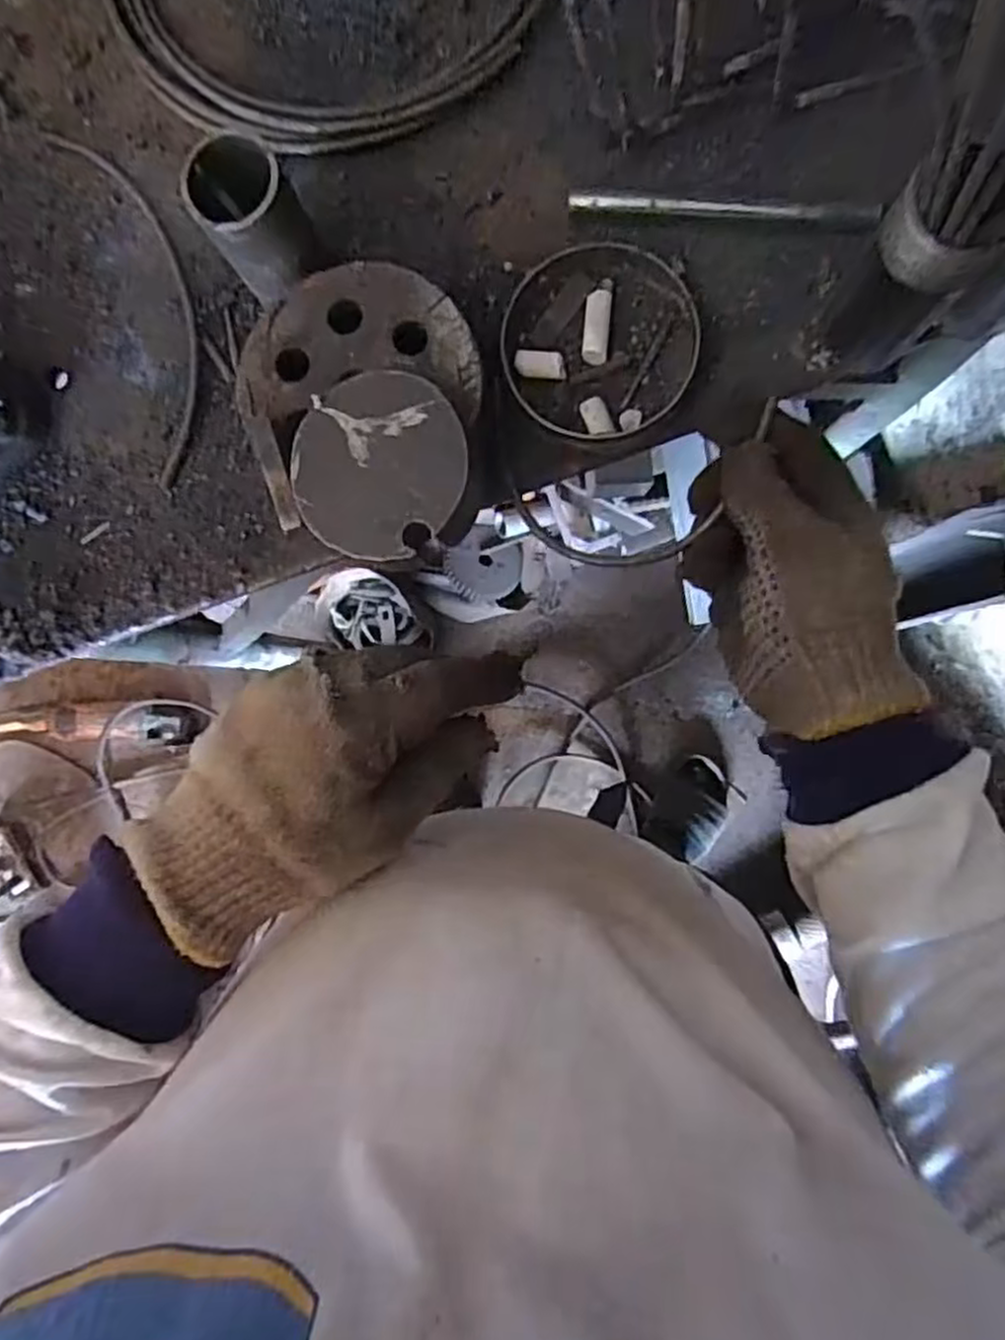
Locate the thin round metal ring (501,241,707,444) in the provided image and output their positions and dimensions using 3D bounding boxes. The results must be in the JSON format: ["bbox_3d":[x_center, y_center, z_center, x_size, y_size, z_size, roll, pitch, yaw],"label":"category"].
[{"bbox_3d":[0.047,-0.155,0.356,0.089,0.014,0.088,0,90,5],"label":"thin round metal ring"}]

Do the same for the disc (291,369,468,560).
[{"bbox_3d":[-0.048,-0.080,0.294,0.067,0.004,0.070,0,90,5],"label":"disc"}]

